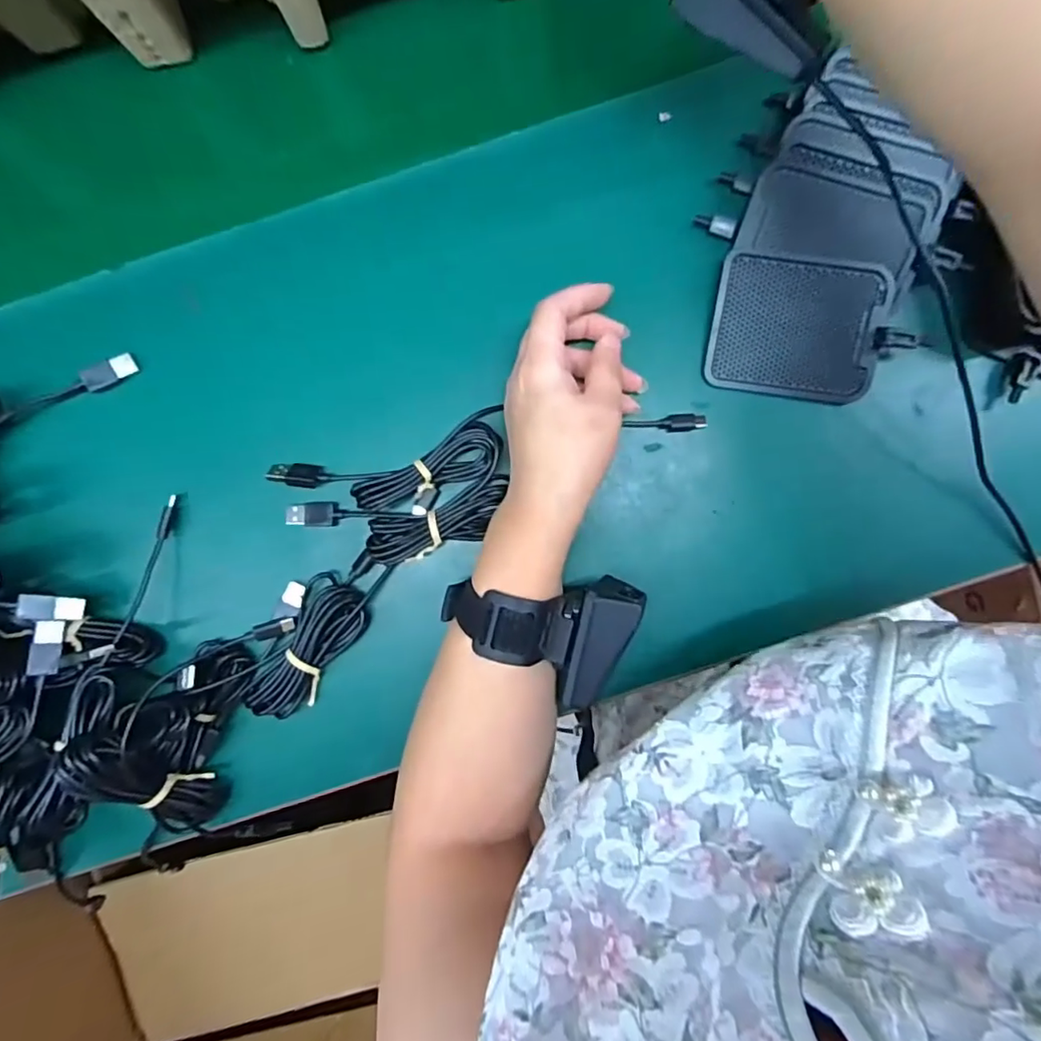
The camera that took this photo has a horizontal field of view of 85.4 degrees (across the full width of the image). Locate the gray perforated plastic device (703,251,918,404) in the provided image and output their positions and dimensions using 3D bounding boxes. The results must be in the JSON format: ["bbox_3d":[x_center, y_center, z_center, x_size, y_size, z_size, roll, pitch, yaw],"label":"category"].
[{"bbox_3d":[0.168,-0.114,0.336,0.106,0.018,0.077,8,92,4],"label":"gray perforated plastic device"}]

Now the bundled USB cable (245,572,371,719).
[{"bbox_3d":[-0.134,0.075,0.344,0.051,0.017,0.090,34,94,3],"label":"bundled USB cable"}]

